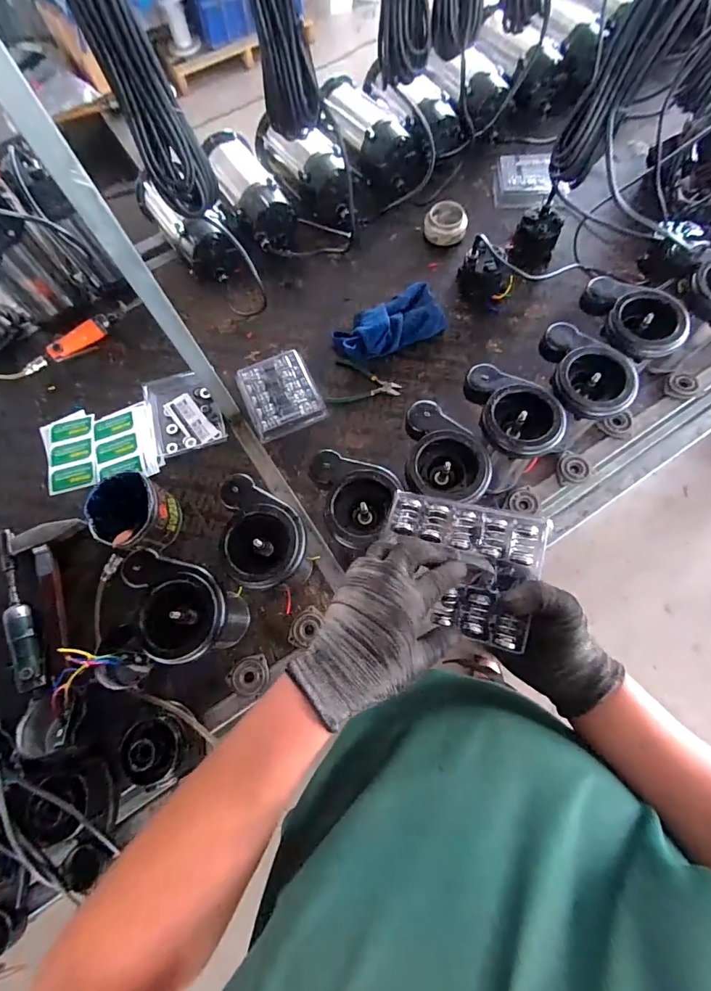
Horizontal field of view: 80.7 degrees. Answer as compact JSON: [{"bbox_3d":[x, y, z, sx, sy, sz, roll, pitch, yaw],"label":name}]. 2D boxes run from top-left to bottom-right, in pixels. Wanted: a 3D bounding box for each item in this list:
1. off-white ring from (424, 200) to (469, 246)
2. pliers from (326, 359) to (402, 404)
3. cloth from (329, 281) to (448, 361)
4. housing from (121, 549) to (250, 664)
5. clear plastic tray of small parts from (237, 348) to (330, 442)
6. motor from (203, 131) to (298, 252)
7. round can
[{"bbox_3d":[0.213,-0.636,0.980,0.094,0.048,0.095,-1,71,2],"label":"off-white ring"},{"bbox_3d":[0.022,-0.231,0.863,0.141,0.012,0.115,10,72,6],"label":"pliers"},{"bbox_3d":[0.072,-0.365,0.882,0.243,0.061,0.125,-25,72,-6],"label":"cloth"},{"bbox_3d":[-0.252,0.177,0.643,0.166,0.190,0.121,21,73,10],"label":"housing"},{"bbox_3d":[-0.152,-0.207,0.857,0.146,0.037,0.167,-22,71,-5],"label":"clear plastic tray of small parts"},{"bbox_3d":[-0.239,-0.691,0.965,0.132,0.109,0.316,-26,72,-6],"label":"motor"},{"bbox_3d":[-0.386,0.033,0.743,0.122,0.101,0.120,-1,71,2],"label":"round can"}]

